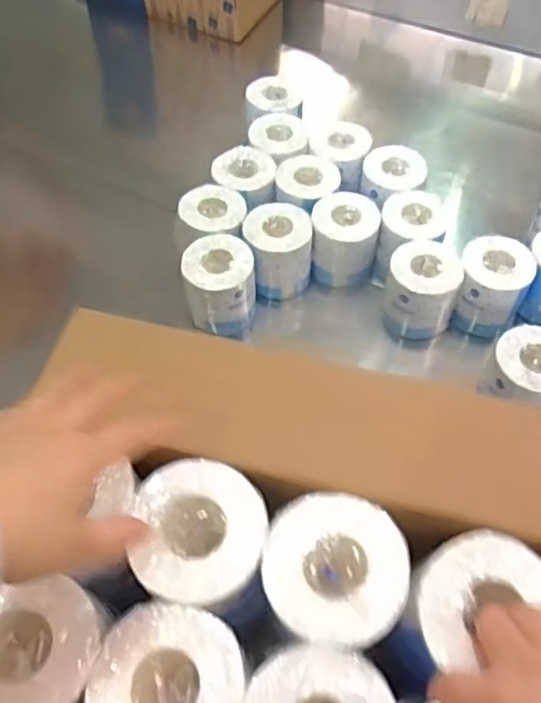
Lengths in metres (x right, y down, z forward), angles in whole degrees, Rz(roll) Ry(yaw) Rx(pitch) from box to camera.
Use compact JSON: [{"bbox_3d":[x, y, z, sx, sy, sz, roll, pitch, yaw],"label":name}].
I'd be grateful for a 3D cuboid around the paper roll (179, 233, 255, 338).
[{"bbox_3d":[-0.073,-0.095,0.927,0.092,0.110,0.098,0,57,0],"label":"paper roll"}]

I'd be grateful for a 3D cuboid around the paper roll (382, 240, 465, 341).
[{"bbox_3d":[0.215,-0.085,0.929,0.096,0.122,0.094,0,57,0],"label":"paper roll"}]

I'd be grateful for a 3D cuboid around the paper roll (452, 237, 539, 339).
[{"bbox_3d":[0.309,-0.085,0.932,0.097,0.125,0.101,20,59,12],"label":"paper roll"}]

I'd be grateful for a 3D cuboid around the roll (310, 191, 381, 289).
[{"bbox_3d":[0.111,-0.168,0.991,0.099,0.108,0.096,3,57,2],"label":"roll"}]

